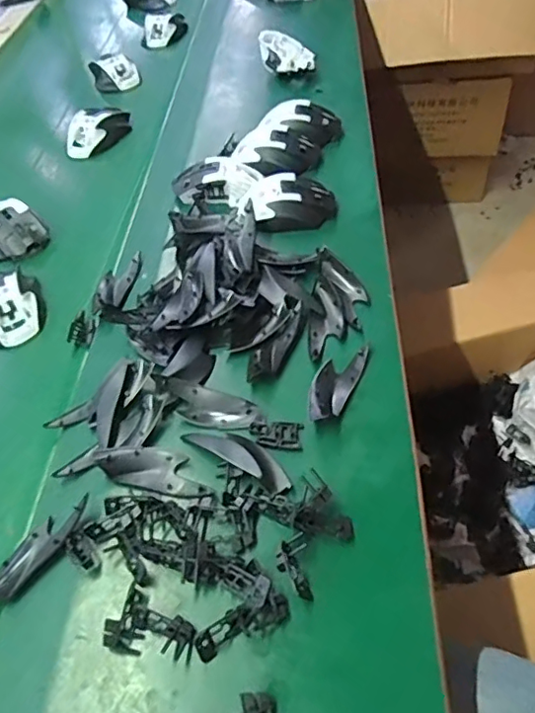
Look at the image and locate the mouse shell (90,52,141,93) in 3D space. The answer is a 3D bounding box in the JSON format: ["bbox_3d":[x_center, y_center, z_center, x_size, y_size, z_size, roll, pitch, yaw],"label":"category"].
[{"bbox_3d":[-0.253,-0.472,0.916,0.076,0.039,0.062,-17,48,-6],"label":"mouse shell"}]

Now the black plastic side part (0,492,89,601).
[{"bbox_3d":[-0.173,0.142,0.409,0.027,0.017,0.094,27,58,29],"label":"black plastic side part"}]

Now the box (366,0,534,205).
[{"bbox_3d":[0.476,-0.746,1.569,0.445,0.606,0.485,1,49,10],"label":"box"}]

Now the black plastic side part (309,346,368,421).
[{"bbox_3d":[0.060,0.020,0.488,0.034,0.017,0.091,18,54,23],"label":"black plastic side part"}]

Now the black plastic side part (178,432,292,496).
[{"bbox_3d":[-0.023,0.075,0.445,0.098,0.019,0.031,26,57,28],"label":"black plastic side part"}]

